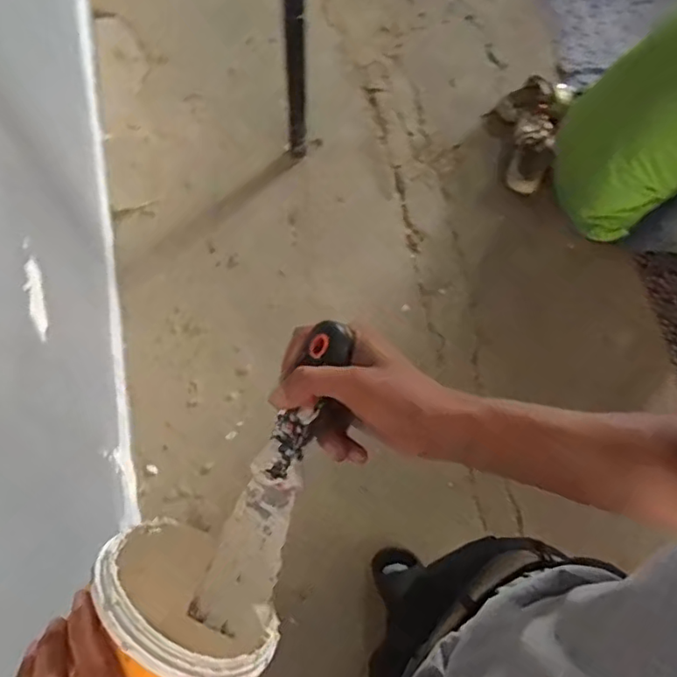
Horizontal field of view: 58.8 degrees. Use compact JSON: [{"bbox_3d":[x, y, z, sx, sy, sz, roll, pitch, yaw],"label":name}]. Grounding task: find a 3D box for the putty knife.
[{"bbox_3d":[-0.037,0.085,0.386,0.045,0.023,0.203,20,80,7],"label":"putty knife"}]

